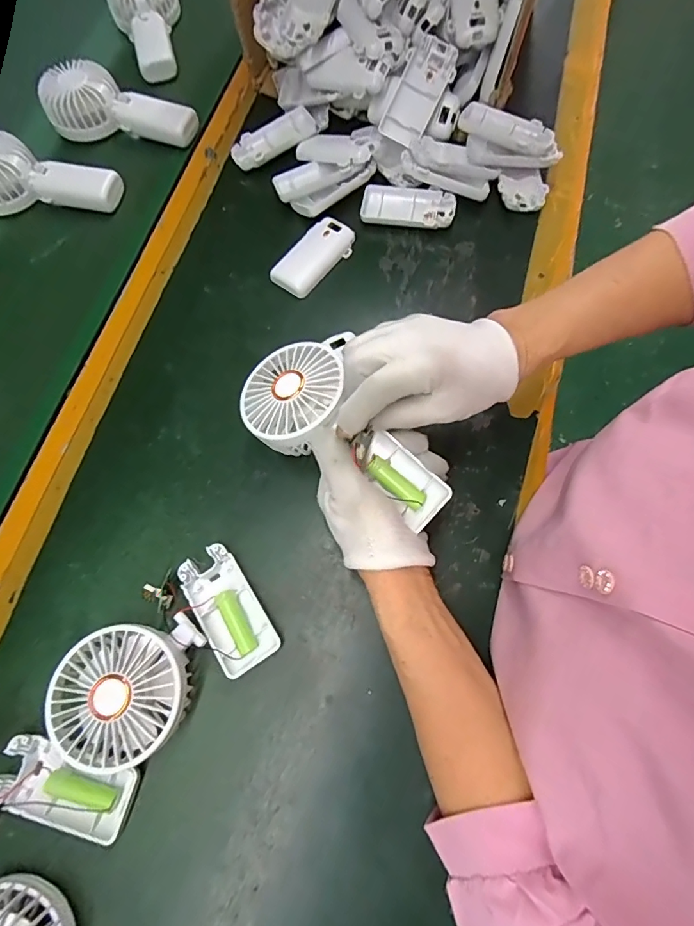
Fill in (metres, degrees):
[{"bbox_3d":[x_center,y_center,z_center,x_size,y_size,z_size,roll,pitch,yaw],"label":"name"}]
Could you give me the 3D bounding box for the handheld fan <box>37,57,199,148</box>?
[{"bbox_3d":[-0.262,-0.404,0.522,0.177,0.041,0.075,24,74,10],"label":"handheld fan"}]

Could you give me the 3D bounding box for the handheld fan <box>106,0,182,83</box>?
[{"bbox_3d":[-0.252,-0.566,0.582,0.089,0.050,0.163,-19,71,-4],"label":"handheld fan"}]

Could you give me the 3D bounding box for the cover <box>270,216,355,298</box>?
[{"bbox_3d":[-0.034,-0.211,0.467,0.046,0.015,0.091,37,76,13],"label":"cover"}]

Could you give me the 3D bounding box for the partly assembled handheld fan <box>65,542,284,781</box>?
[{"bbox_3d":[-0.131,0.138,0.328,0.150,0.045,0.095,-39,74,-10],"label":"partly assembled handheld fan"}]

